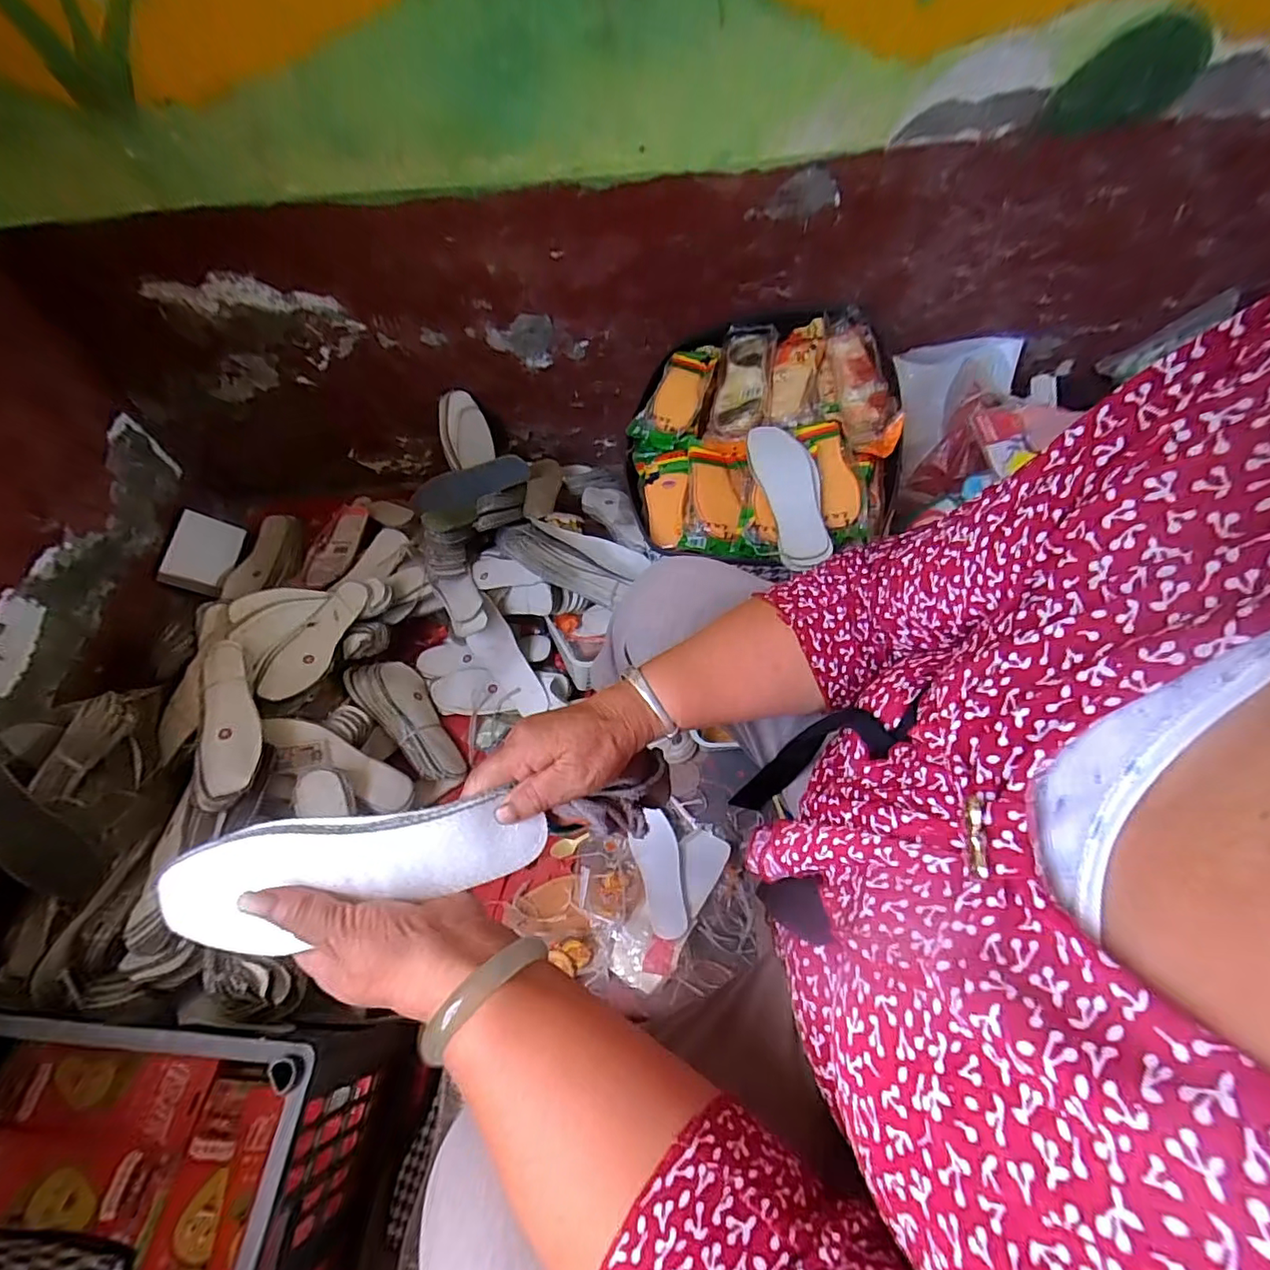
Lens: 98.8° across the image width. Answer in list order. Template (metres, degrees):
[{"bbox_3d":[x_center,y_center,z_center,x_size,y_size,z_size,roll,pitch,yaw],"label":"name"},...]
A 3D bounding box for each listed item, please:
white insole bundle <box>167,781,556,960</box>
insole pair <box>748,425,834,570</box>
[{"bbox_3d":[-0.164,0.139,0.320,0.212,0.020,0.069,-7,100,-8],"label":"white insole bundle"},{"bbox_3d":[0.192,-0.178,0.670,0.075,0.013,0.220,-4,57,-1],"label":"insole pair"}]

